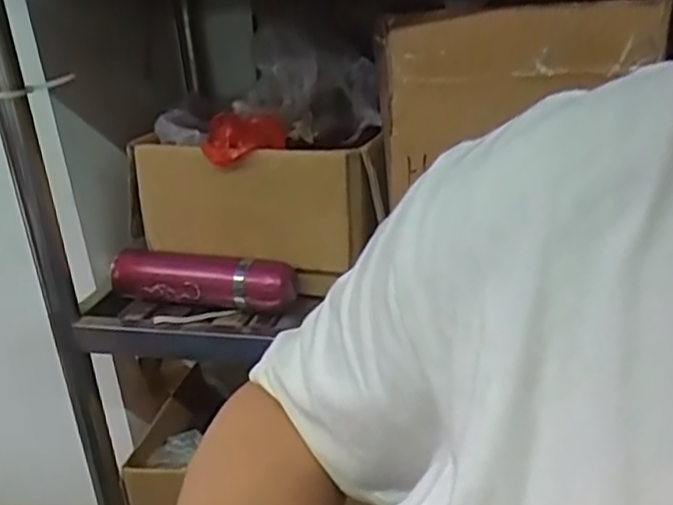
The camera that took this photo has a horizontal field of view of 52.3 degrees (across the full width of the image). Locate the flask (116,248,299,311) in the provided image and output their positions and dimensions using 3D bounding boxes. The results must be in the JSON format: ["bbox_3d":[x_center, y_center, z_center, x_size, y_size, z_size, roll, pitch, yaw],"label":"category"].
[{"bbox_3d":[-0.174,0.038,0.833,0.242,0.056,0.063,5,26,21],"label":"flask"}]

